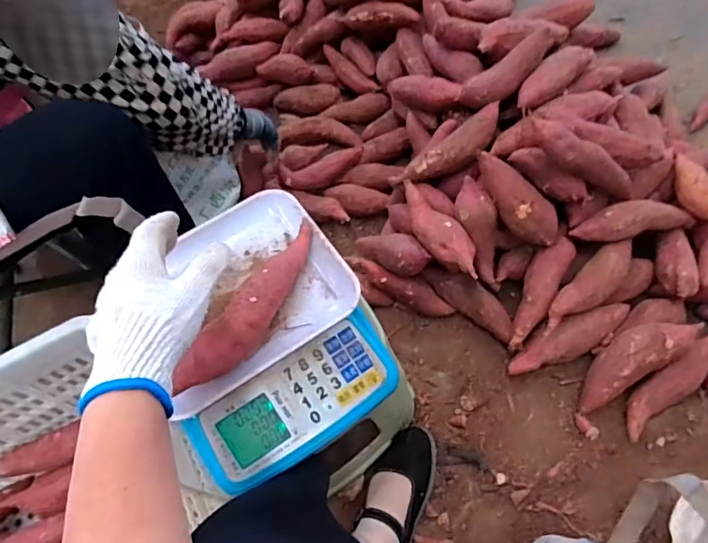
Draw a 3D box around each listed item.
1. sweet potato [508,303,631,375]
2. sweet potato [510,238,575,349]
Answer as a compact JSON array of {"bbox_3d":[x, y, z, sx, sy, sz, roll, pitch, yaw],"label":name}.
[{"bbox_3d":[0.353,0.106,0.810,0.223,0.050,0.052,-27,64,-8],"label":"sweet potato"},{"bbox_3d":[0.301,0.034,0.826,0.052,0.053,0.190,24,83,14],"label":"sweet potato"}]

